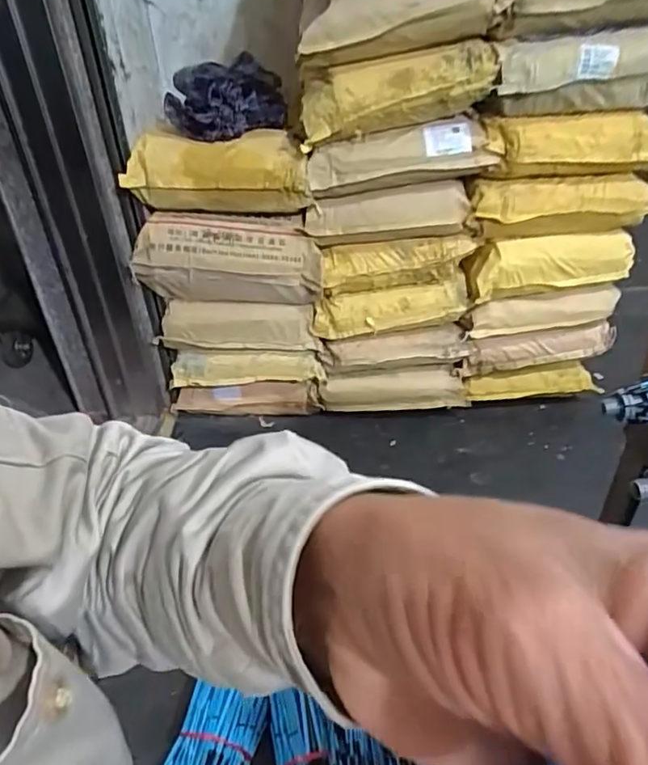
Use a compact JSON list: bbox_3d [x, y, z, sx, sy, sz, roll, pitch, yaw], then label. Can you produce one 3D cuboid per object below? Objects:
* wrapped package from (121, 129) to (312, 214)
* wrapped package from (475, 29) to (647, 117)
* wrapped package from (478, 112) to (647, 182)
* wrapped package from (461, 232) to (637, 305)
[{"bbox_3d":[-0.239,-0.479,1.289,0.406,0.159,0.135,0,34,3],"label":"wrapped package"},{"bbox_3d":[0.584,-0.689,1.254,0.419,0.152,0.139,-4,34,-2],"label":"wrapped package"},{"bbox_3d":[0.595,-0.558,1.331,0.413,0.134,0.111,-3,34,-1],"label":"wrapped package"},{"bbox_3d":[0.587,-0.313,1.464,0.414,0.144,0.099,-3,34,-1],"label":"wrapped package"}]

